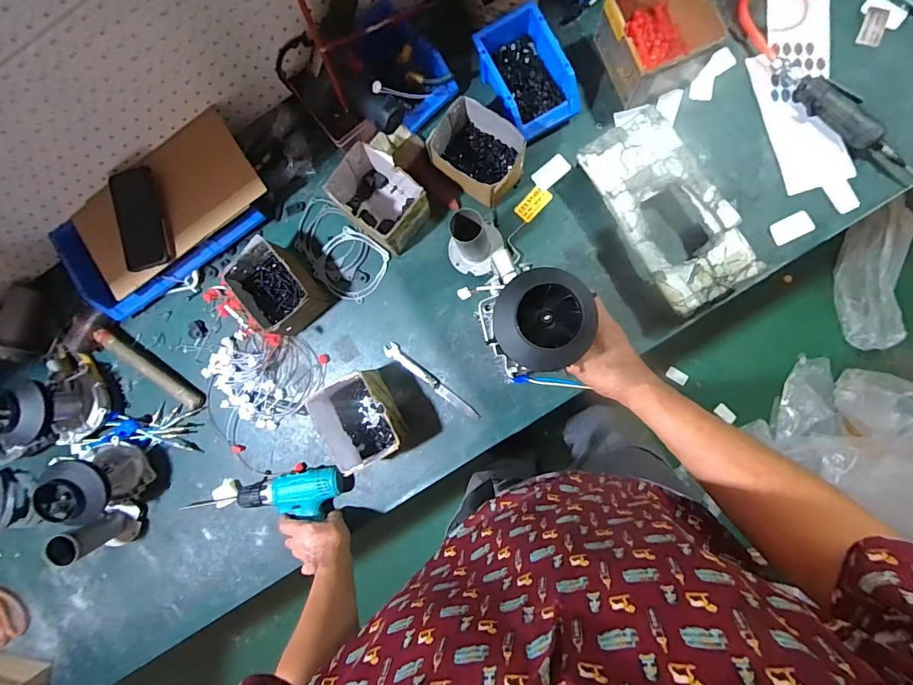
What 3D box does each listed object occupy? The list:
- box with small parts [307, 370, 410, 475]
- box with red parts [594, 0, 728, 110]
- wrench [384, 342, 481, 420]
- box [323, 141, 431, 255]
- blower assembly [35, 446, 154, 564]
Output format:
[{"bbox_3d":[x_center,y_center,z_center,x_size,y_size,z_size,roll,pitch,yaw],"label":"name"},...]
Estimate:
[{"bbox_3d":[-0.162,0.131,0.735,0.119,0.095,0.150,-30,85,4],"label":"box with small parts"},{"bbox_3d":[0.327,-0.498,0.706,0.145,0.101,0.154,-22,86,5],"label":"box with red parts"},{"bbox_3d":[-0.046,0.072,0.772,0.207,0.012,0.026,40,92,6],"label":"wrench"},{"bbox_3d":[-0.130,-0.248,0.746,0.152,0.094,0.120,42,92,6],"label":"box"},{"bbox_3d":[-0.625,0.275,0.749,0.107,0.159,0.181,25,90,6],"label":"blower assembly"}]

